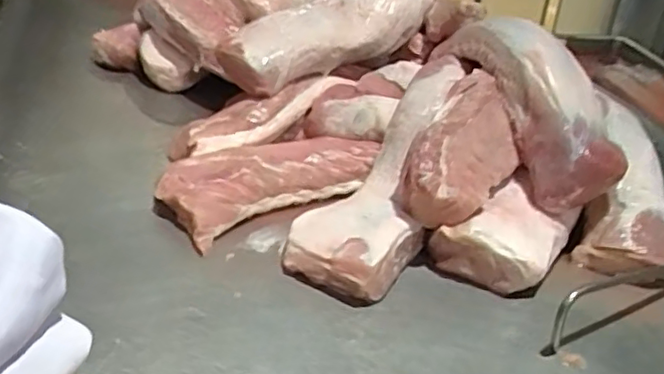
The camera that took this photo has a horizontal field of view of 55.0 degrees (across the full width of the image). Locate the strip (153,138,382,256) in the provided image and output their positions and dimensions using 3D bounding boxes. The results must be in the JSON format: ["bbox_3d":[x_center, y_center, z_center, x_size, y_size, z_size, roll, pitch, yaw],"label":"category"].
[{"bbox_3d":[-0.089,-0.015,0.884,0.304,0.056,0.157,-18,38,-37],"label":"strip"}]

